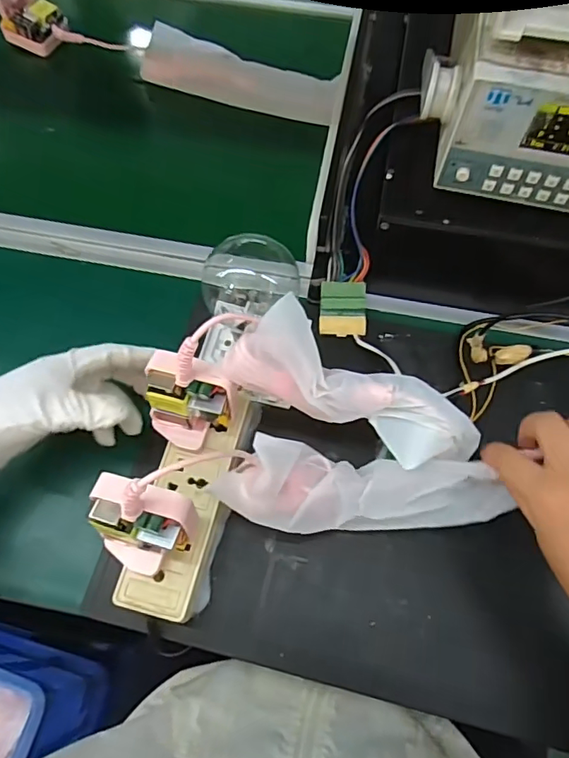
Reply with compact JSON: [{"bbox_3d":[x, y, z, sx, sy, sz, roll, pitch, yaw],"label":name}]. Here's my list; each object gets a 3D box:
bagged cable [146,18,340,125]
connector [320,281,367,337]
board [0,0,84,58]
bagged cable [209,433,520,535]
[{"bbox_3d":[-0.053,-0.347,0.589,0.234,0.028,0.068,21,66,10],"label":"bagged cable"},{"bbox_3d":[0.053,-0.063,0.459,0.041,0.010,0.046,3,99,-1],"label":"connector"},{"bbox_3d":[-0.311,-0.448,0.630,0.080,0.021,0.089,-29,92,-17],"label":"board"},{"bbox_3d":[0.050,0.075,0.352,0.181,0.051,0.054,4,64,-7],"label":"bagged cable"}]

